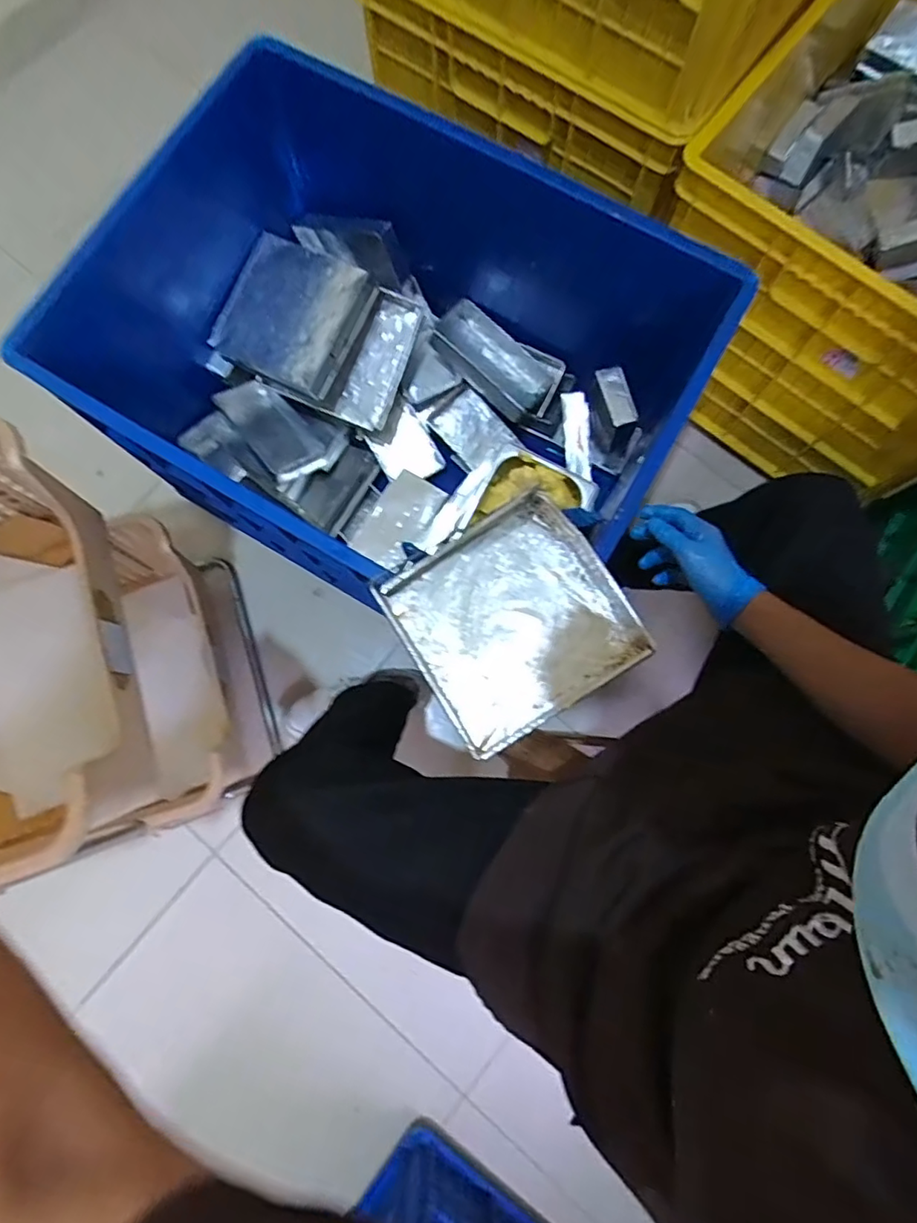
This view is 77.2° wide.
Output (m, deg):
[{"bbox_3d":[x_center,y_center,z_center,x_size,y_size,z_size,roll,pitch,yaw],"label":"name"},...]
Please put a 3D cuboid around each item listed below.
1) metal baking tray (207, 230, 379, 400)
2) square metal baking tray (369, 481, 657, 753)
[{"bbox_3d":[-0.290,-0.507,0.975,0.247,0.043,0.216,29,96,12],"label":"metal baking tray"},{"bbox_3d":[0.061,0.008,0.636,0.229,0.042,0.221,-31,80,-6],"label":"square metal baking tray"}]

